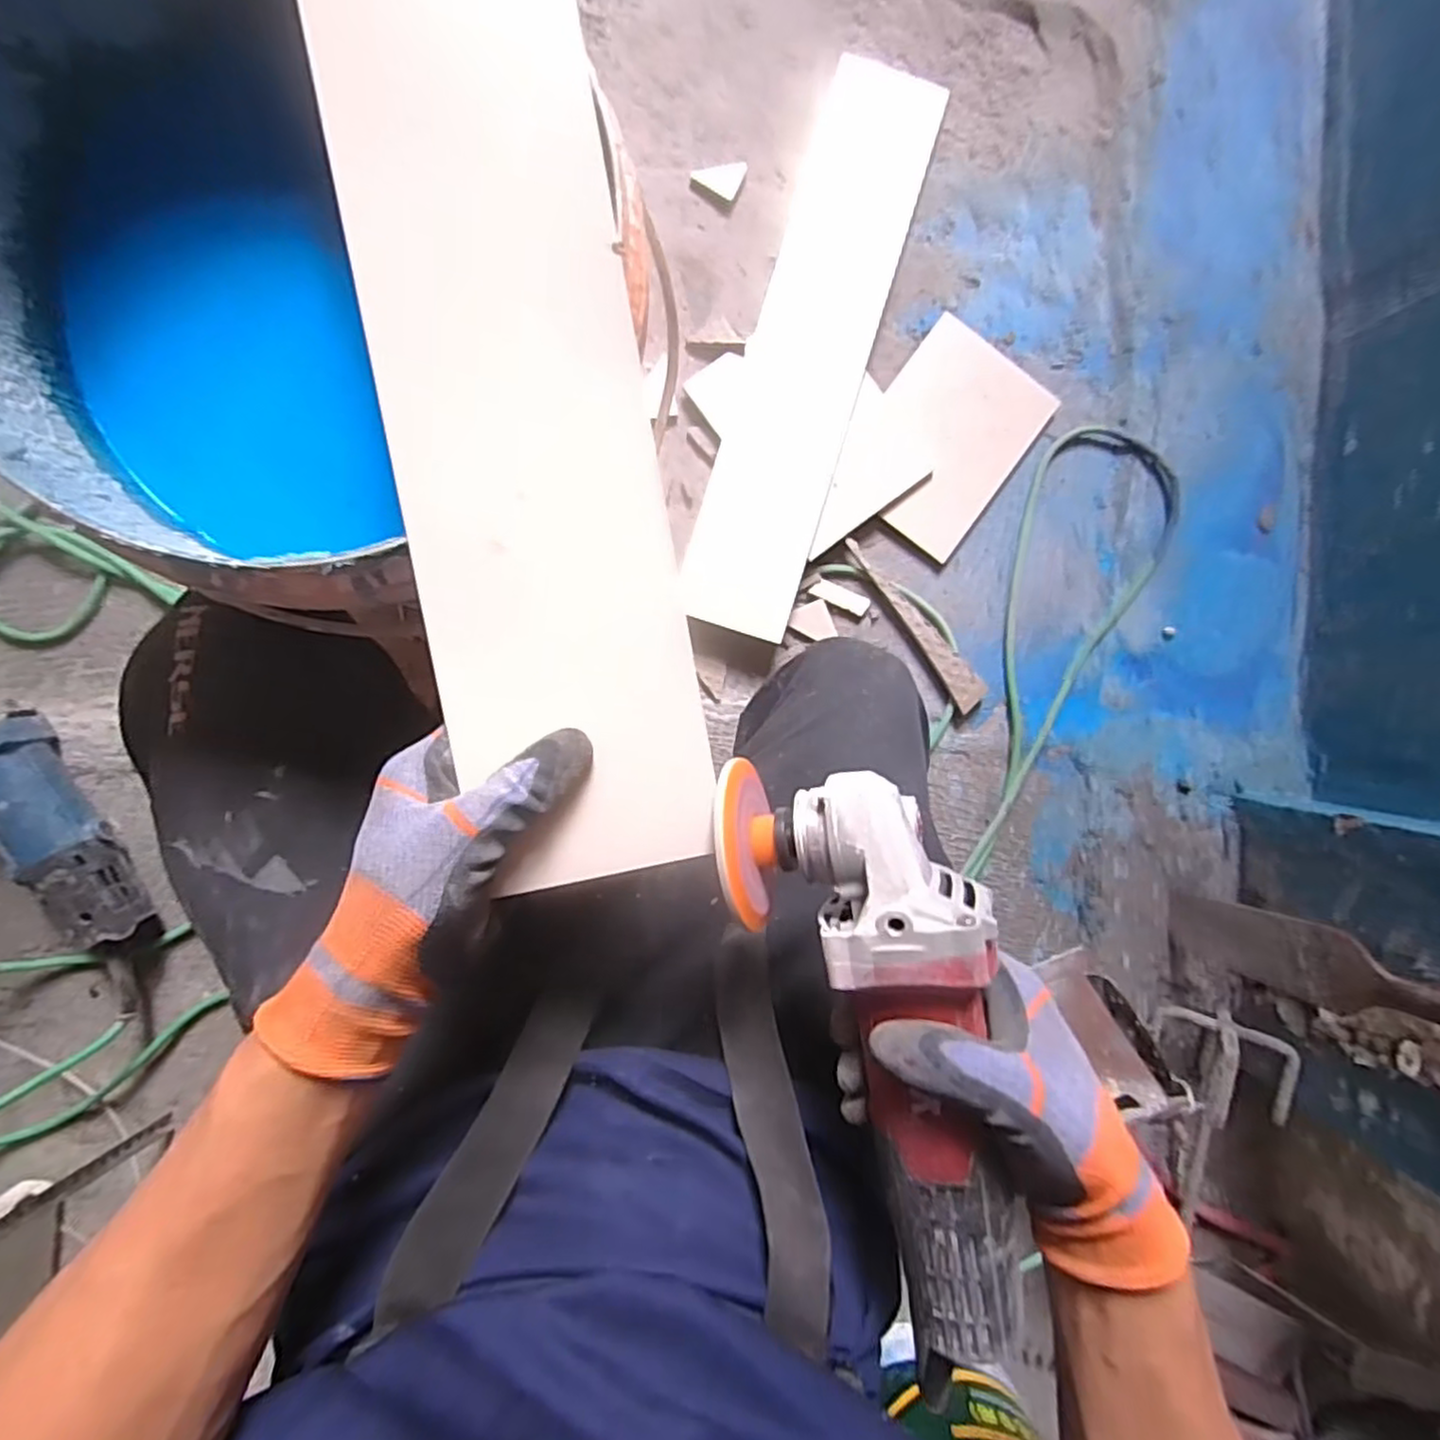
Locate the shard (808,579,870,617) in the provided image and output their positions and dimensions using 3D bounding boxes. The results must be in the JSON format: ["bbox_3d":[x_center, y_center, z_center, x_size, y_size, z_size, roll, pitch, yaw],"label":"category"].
[{"bbox_3d":[0.115,-0.118,0.672,0.056,0.007,0.018,24,86,-6],"label":"shard"}]

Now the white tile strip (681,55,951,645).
[{"bbox_3d":[0.087,-0.347,0.653,0.113,0.016,0.543,16,87,-7],"label":"white tile strip"}]

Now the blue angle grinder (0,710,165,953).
[{"bbox_3d":[-0.561,0.082,0.570,0.066,0.109,0.266,-27,106,-7],"label":"blue angle grinder"}]

